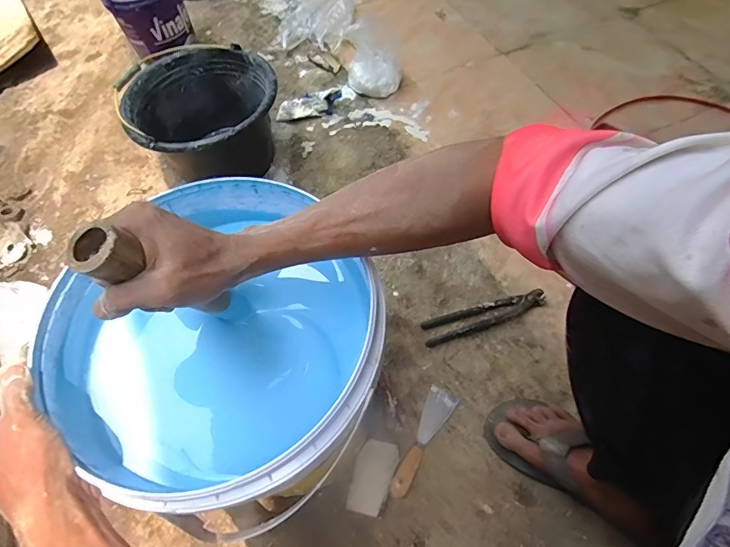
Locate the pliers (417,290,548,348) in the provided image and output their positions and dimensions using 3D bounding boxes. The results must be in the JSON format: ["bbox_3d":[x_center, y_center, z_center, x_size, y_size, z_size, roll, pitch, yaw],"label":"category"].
[{"bbox_3d":[0.211,0.073,0.743,0.225,0.018,0.045,-16,61,-6],"label":"pliers"}]

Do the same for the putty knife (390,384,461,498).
[{"bbox_3d":[0.085,0.249,0.641,0.044,0.020,0.171,29,66,17],"label":"putty knife"}]

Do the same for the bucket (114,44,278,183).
[{"bbox_3d":[-0.321,-0.305,0.901,0.289,0.191,0.287,-1,60,2],"label":"bucket"}]

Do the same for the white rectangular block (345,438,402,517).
[{"bbox_3d":[0.012,0.301,0.633,0.058,0.014,0.101,19,63,13],"label":"white rectangular block"}]

